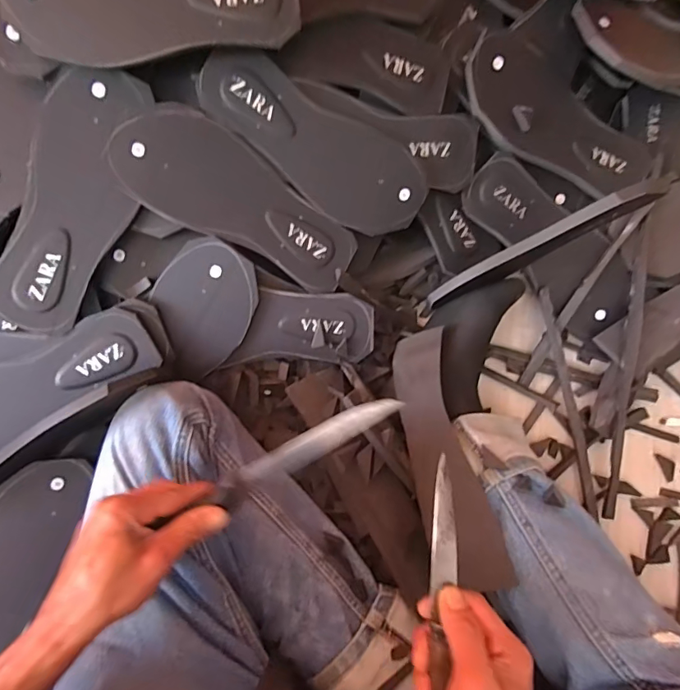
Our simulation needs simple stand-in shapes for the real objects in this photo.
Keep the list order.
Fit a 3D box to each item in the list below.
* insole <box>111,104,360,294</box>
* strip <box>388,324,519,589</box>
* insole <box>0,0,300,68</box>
[{"bbox_3d":[-0.095,-0.146,0.463,0.244,0.011,0.097,26,93,-17],"label":"insole"},{"bbox_3d":[0.103,0.108,0.465,0.064,0.022,0.253,-10,73,-4],"label":"strip"},{"bbox_3d":[-0.160,-0.298,0.398,0.241,0.014,0.108,2,94,-4],"label":"insole"}]

